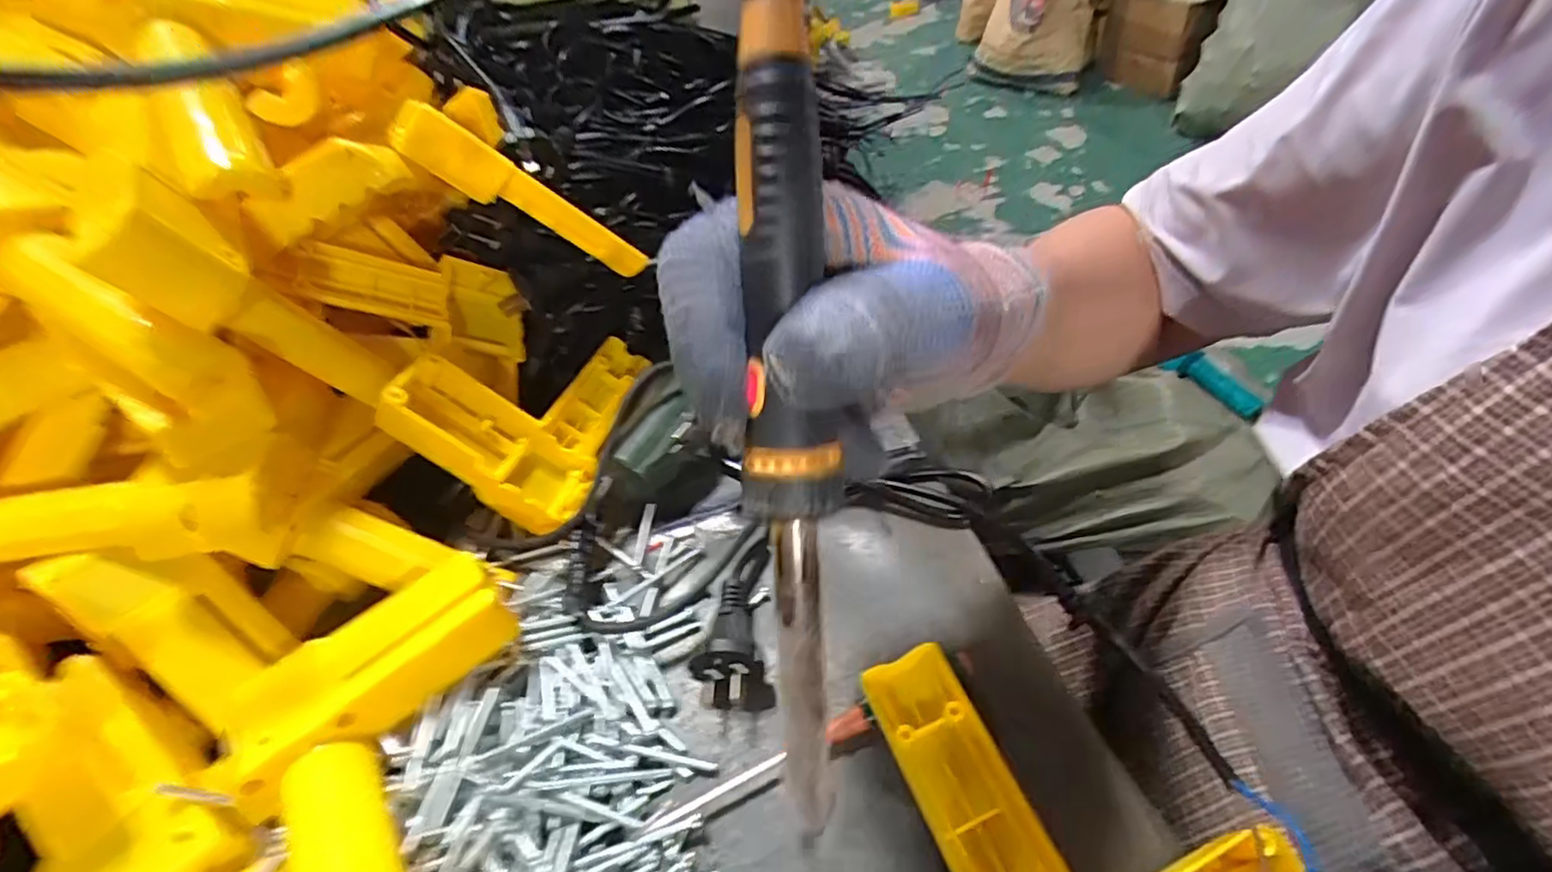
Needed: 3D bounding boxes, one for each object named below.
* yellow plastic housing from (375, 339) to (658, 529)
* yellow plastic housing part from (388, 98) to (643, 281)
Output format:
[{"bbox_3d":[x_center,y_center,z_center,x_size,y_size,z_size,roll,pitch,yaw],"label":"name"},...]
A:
[{"bbox_3d":[-0.147,-0.020,0.397,0.115,0.041,0.145,38,35,-14],"label":"yellow plastic housing"},{"bbox_3d":[-0.135,-0.130,0.368,0.029,0.147,0.020,-51,52,13],"label":"yellow plastic housing part"}]

